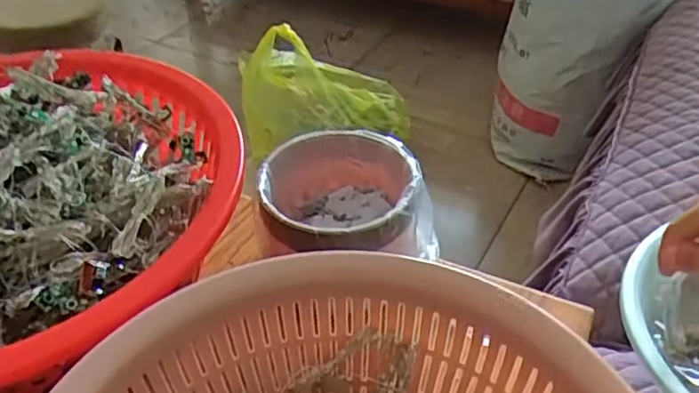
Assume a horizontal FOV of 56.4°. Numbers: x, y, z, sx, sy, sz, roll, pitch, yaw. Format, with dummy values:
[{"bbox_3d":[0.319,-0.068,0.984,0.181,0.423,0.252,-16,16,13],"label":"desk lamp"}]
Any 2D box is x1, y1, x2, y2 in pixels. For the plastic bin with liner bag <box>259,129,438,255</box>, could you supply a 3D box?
[{"bbox_3d":[-0.009,0.009,0.498,0.119,0.069,0.124,0,39,0],"label":"plastic bin with liner bag"}]

